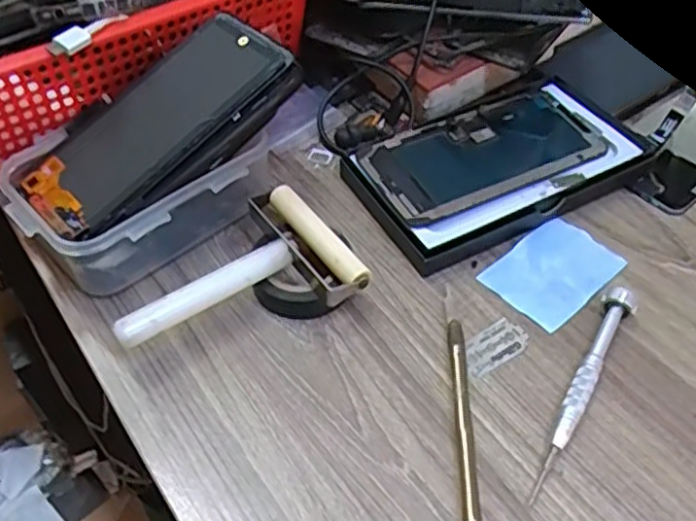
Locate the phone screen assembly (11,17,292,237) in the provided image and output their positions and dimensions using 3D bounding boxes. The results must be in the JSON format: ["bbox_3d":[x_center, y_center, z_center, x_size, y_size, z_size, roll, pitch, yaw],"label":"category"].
[{"bbox_3d":[-0.108,-0.077,0.385,0.154,0.007,0.069,-43,59,-11],"label":"phone screen assembly"}]

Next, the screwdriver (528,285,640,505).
[{"bbox_3d":[0.116,0.062,0.340,0.014,0.018,0.125,24,53,21],"label":"screwdriver"}]

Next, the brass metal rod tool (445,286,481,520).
[{"bbox_3d":[0.056,0.069,0.340,0.009,0.009,0.133,1,49,1],"label":"brass metal rod tool"}]

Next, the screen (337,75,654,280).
[{"bbox_3d":[0.100,-0.061,0.446,0.185,0.023,0.099,-23,52,-18],"label":"screen"}]

